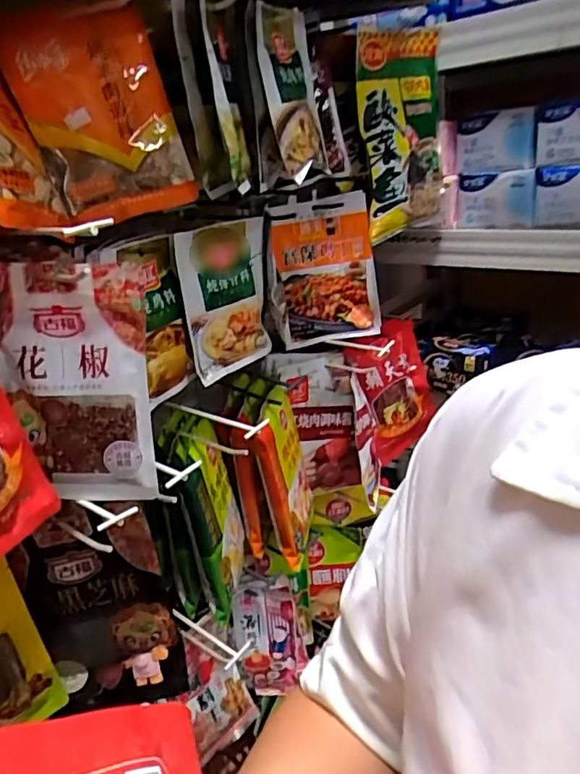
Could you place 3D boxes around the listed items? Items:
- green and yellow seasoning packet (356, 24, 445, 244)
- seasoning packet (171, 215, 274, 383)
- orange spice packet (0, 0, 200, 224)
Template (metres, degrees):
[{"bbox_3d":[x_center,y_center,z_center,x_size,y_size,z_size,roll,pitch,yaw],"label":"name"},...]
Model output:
[{"bbox_3d":[0.165,-0.369,0.819,0.034,0.265,0.181,12,29,38],"label":"green and yellow seasoning packet"},{"bbox_3d":[-0.071,-0.103,0.653,0.017,0.165,0.122,13,30,39],"label":"seasoning packet"},{"bbox_3d":[-0.171,-0.246,0.508,0.129,0.182,0.042,-20,25,-11],"label":"orange spice packet"}]

